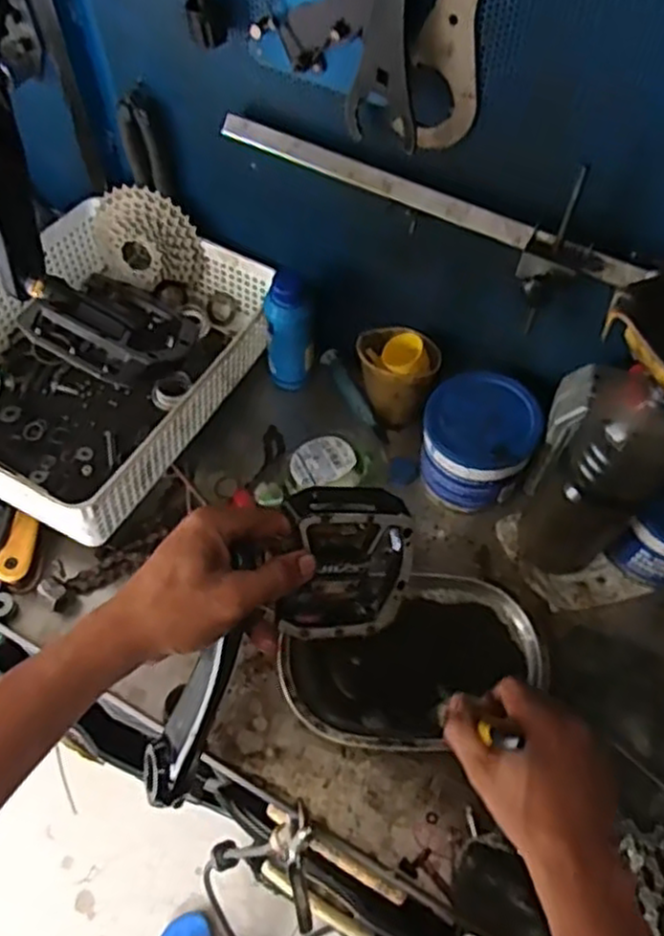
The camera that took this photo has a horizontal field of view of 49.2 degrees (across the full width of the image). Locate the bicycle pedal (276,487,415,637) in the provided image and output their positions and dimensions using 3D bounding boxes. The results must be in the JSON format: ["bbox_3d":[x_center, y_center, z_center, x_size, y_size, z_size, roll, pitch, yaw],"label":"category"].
[{"bbox_3d":[0.010,0.062,0.496,0.091,0.028,0.097,1,103,-24],"label":"bicycle pedal"}]

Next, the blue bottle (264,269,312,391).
[{"bbox_3d":[-0.043,-0.135,0.738,0.044,0.145,0.032,0,57,1],"label":"blue bottle"}]

